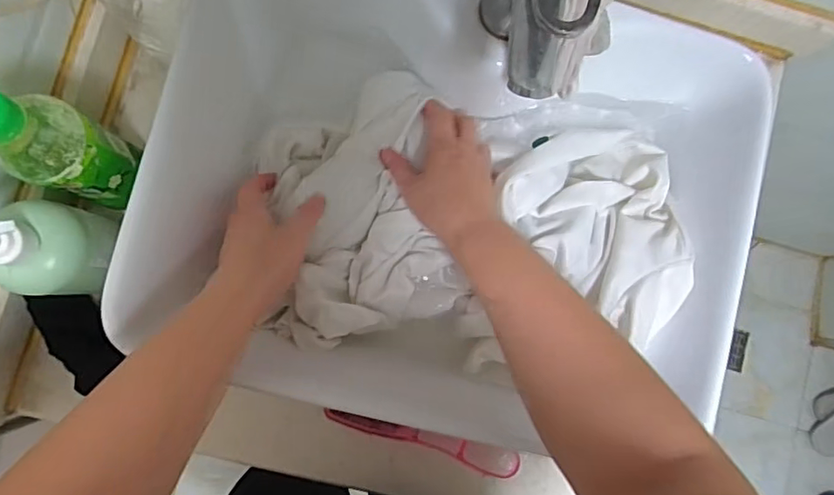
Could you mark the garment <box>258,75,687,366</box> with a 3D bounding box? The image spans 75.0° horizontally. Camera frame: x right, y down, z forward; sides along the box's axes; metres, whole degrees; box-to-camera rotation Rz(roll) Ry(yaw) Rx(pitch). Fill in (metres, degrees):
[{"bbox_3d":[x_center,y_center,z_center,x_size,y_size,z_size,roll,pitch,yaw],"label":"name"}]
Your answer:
[{"bbox_3d":[0.051,-0.028,0.486,0.361,0.068,0.228,7,85,-4],"label":"garment"}]

